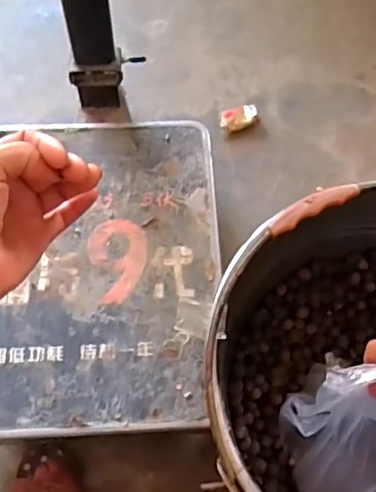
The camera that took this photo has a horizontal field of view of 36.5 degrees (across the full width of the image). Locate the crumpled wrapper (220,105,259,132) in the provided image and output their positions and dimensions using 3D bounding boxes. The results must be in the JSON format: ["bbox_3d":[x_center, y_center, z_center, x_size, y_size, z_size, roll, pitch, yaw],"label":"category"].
[{"bbox_3d":[0.081,-0.203,0.915,0.059,0.022,0.041,-4,65,-4],"label":"crumpled wrapper"}]

